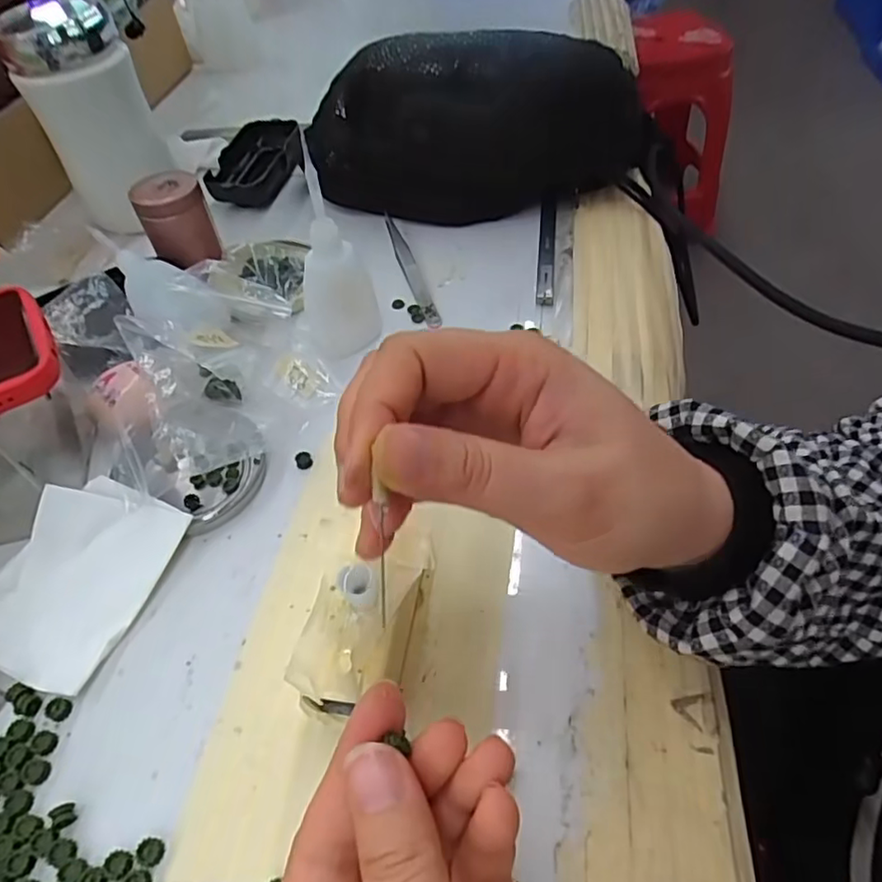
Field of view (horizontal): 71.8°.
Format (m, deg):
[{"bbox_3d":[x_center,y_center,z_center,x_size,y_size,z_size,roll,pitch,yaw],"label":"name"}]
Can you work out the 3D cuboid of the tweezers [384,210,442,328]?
[{"bbox_3d":[-0.024,-0.127,0.428,0.011,0.012,0.131,-16,52,-9],"label":"tweezers"}]

